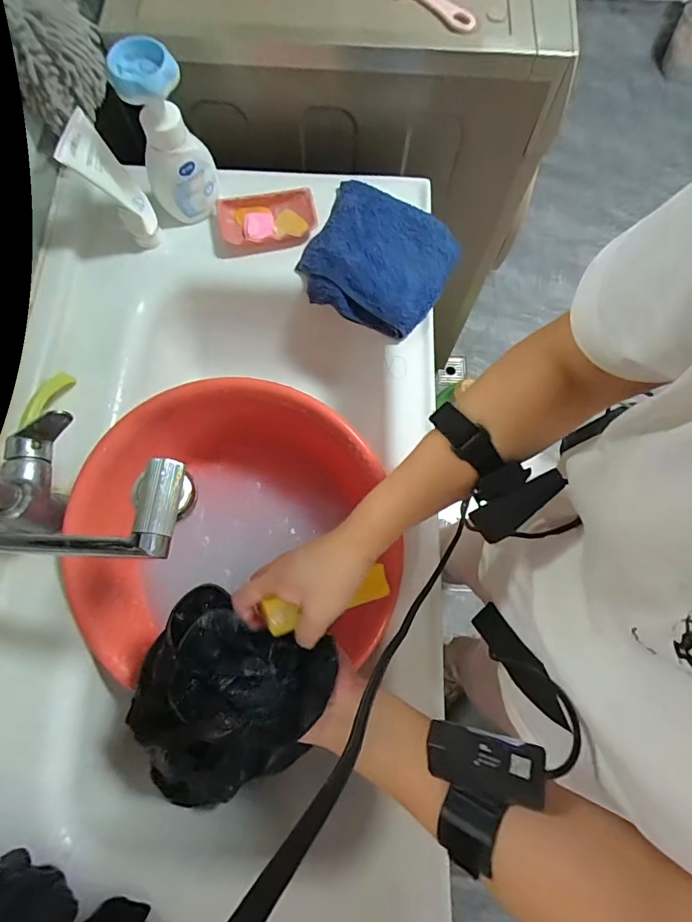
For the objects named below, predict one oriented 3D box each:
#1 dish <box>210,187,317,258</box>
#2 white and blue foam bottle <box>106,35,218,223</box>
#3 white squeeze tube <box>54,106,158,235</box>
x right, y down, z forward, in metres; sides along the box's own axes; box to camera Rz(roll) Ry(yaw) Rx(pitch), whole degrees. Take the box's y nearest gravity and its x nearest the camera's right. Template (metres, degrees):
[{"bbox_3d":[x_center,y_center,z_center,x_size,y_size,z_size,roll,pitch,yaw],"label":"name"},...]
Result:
[{"bbox_3d":[-0.111,-0.322,0.621,0.138,0.021,0.080,-13,74,-5],"label":"dish"},{"bbox_3d":[-0.206,-0.375,0.547,0.082,0.180,0.052,-20,75,-7],"label":"white and blue foam bottle"},{"bbox_3d":[-0.269,-0.327,0.539,0.027,0.130,0.046,-1,72,22],"label":"white squeeze tube"}]

